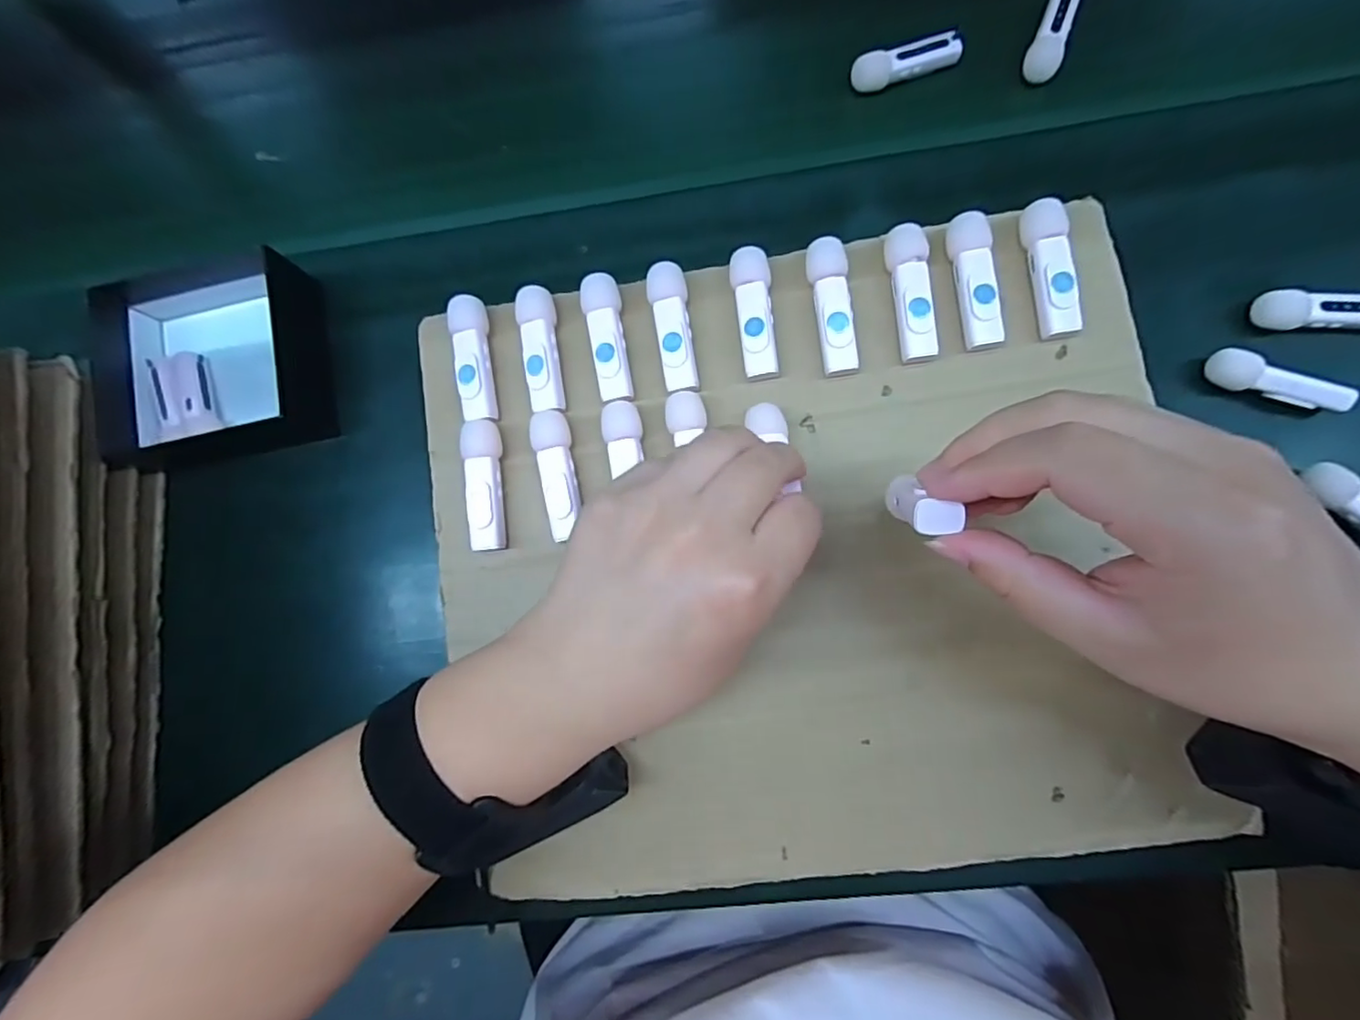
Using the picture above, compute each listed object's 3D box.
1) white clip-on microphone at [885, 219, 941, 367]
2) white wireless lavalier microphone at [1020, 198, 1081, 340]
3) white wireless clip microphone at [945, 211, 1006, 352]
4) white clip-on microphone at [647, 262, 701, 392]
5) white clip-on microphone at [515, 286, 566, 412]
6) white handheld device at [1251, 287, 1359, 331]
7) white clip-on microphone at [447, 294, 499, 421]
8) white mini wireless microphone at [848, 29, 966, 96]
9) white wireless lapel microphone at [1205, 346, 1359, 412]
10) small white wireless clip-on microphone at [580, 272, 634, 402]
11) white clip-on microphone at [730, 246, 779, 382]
[{"bbox_3d":[0.112,-0.104,0.287,0.018,0.015,0.065,-8,82,6],"label":"white clip-on microphone"},{"bbox_3d":[0.175,-0.113,0.282,0.017,0.016,0.065,-8,83,6],"label":"white wireless lavalier microphone"},{"bbox_3d":[0.140,-0.108,0.283,0.018,0.013,0.063,-8,82,6],"label":"white wireless clip microphone"},{"bbox_3d":[-0.002,-0.089,0.296,0.019,0.015,0.064,-11,82,6],"label":"white clip-on microphone"},{"bbox_3d":[-0.070,-0.080,0.301,0.017,0.018,0.062,-7,83,6],"label":"white clip-on microphone"},{"bbox_3d":[0.336,-0.105,0.311,0.062,0.016,0.022,-2,80,5],"label":"white handheld device"},{"bbox_3d":[-0.104,-0.076,0.304,0.017,0.020,0.062,-9,82,6],"label":"white clip-on microphone"},{"bbox_3d":[0.136,-0.269,0.357,0.064,0.014,0.019,-14,79,3],"label":"white mini wireless microphone"},{"bbox_3d":[0.308,-0.065,0.308,0.064,0.019,0.019,22,83,9],"label":"white wireless lapel microphone"},{"bbox_3d":[-0.035,-0.085,0.299,0.018,0.015,0.064,-12,82,5],"label":"small white wireless clip-on microphone"},{"bbox_3d":[0.037,-0.096,0.294,0.019,0.017,0.064,-5,83,6],"label":"white clip-on microphone"}]

